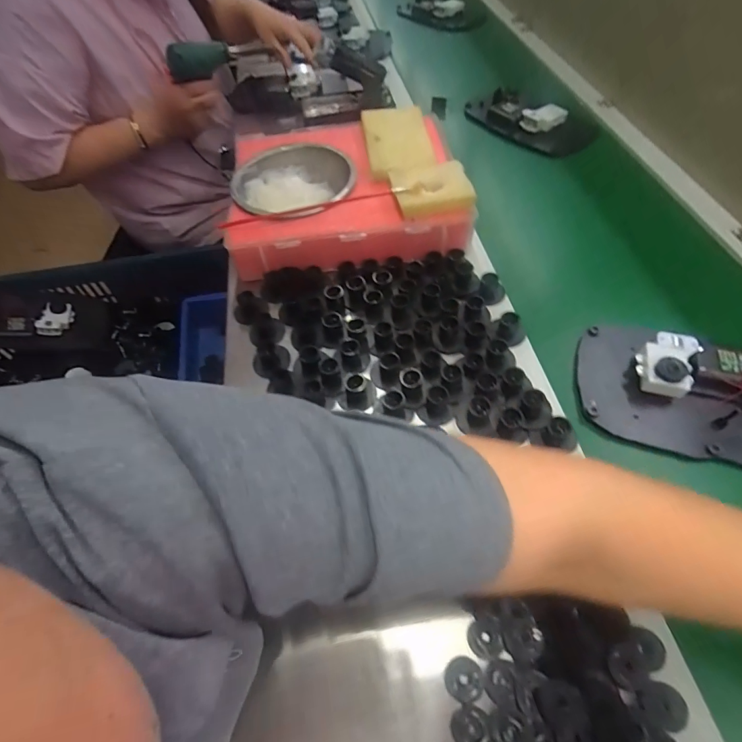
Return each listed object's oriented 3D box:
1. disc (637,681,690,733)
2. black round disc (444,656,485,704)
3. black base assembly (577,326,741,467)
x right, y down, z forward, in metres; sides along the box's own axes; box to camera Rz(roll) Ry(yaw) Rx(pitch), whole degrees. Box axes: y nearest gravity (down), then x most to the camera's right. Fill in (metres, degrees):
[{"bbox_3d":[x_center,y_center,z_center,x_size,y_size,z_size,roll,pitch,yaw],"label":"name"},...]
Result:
[{"bbox_3d":[0.197,0.225,0.279,0.028,0.004,0.026,-2,56,2],"label":"disc"},{"bbox_3d":[0.067,0.221,0.298,0.027,0.007,0.026,-2,56,2],"label":"black round disc"},{"bbox_3d":[0.323,0.015,0.406,0.214,0.052,0.136,12,57,11],"label":"black base assembly"}]

